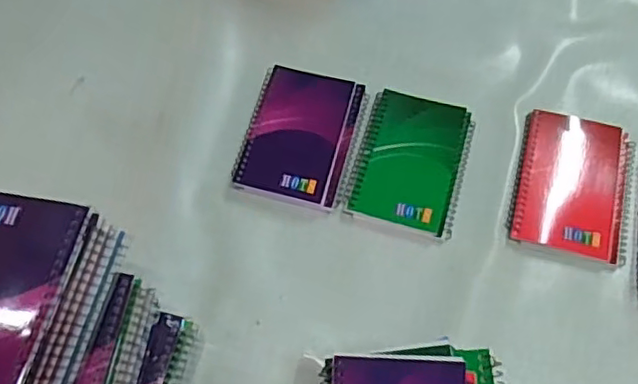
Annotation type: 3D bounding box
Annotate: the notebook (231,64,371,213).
[{"bbox_3d":[-0.015,-0.052,0.565,0.100,0.019,0.136,13,66,8],"label":"notebook"}]

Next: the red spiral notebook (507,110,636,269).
[{"bbox_3d":[0.225,-0.007,0.538,0.097,0.012,0.136,14,67,8],"label":"red spiral notebook"}]

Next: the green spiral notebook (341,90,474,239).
[{"bbox_3d":[0.085,-0.030,0.551,0.094,0.010,0.135,14,67,8],"label":"green spiral notebook"}]

